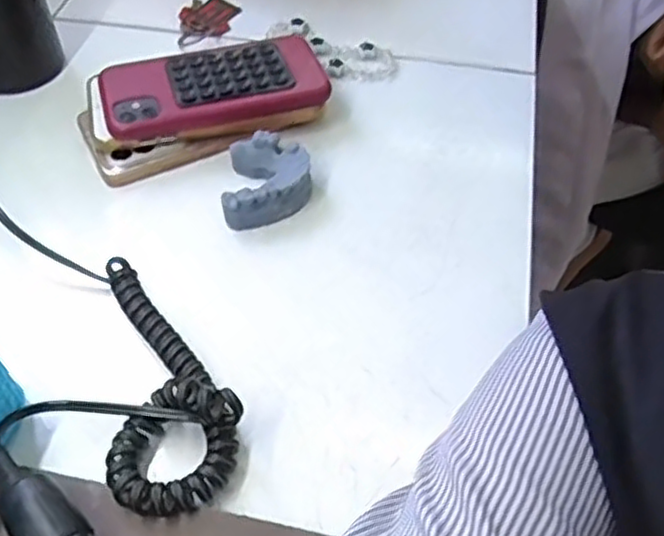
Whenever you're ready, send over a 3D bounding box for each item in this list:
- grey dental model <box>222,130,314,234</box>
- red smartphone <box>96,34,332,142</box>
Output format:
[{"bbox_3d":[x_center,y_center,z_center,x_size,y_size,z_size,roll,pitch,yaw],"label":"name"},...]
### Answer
[{"bbox_3d":[-0.041,-0.055,0.449,0.053,0.026,0.060,2,51,2],"label":"grey dental model"},{"bbox_3d":[-0.081,-0.128,0.487,0.151,0.012,0.068,-13,61,-11],"label":"red smartphone"}]

